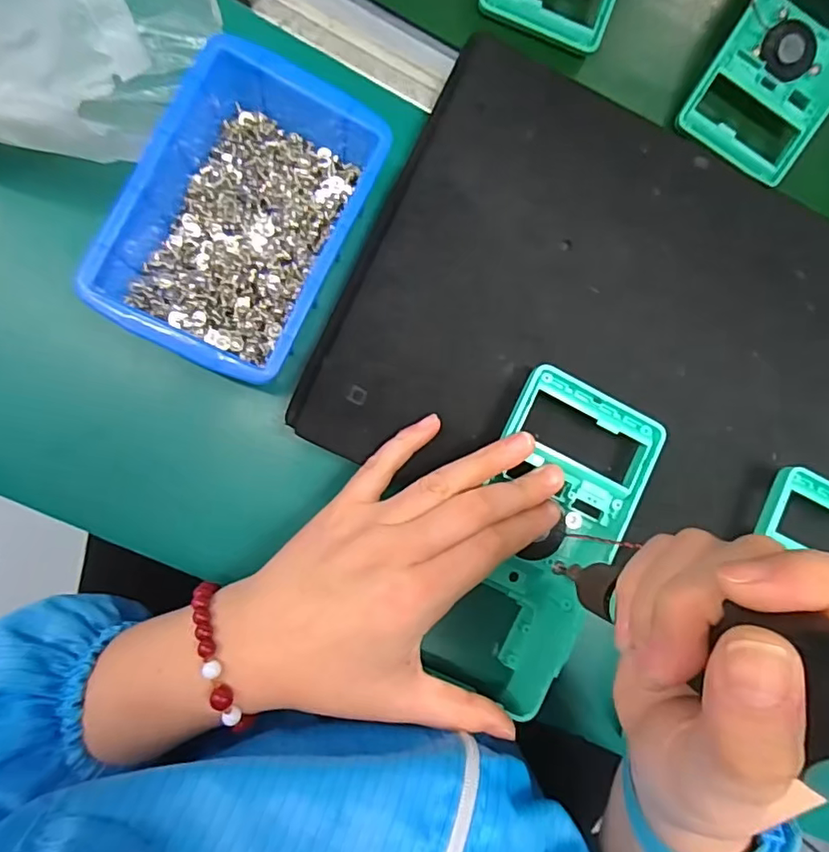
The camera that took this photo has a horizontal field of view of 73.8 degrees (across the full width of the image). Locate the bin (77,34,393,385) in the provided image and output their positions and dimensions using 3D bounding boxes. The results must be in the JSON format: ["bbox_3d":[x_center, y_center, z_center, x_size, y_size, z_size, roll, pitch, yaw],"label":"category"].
[{"bbox_3d":[-0.085,-0.103,0.285,0.098,0.053,0.148,26,86,-7],"label":"bin"}]

